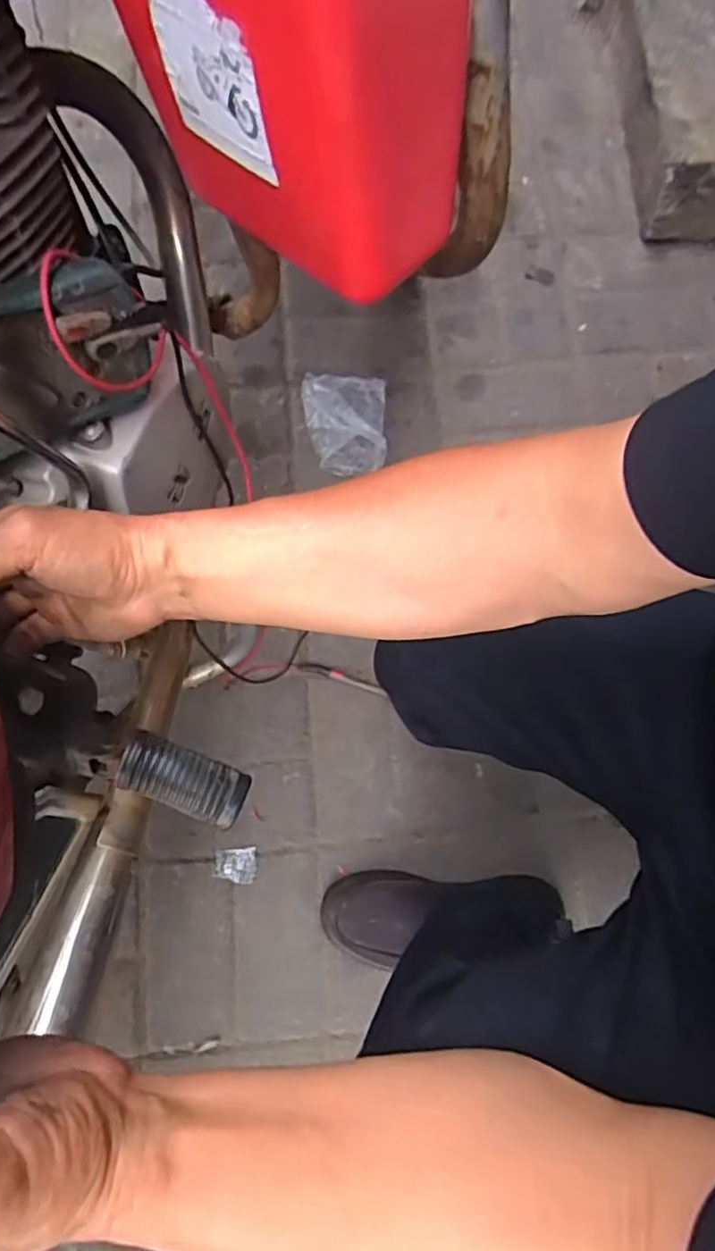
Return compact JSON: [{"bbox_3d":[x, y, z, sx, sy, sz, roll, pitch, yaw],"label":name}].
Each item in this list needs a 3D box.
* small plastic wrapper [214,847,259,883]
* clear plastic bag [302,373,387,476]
[{"bbox_3d":[-0.142,0.279,0.790,0.048,0.004,0.039,-1,76,0],"label":"small plastic wrapper"},{"bbox_3d":[-0.019,-0.278,0.912,0.115,0.035,0.140,0,76,0],"label":"clear plastic bag"}]

